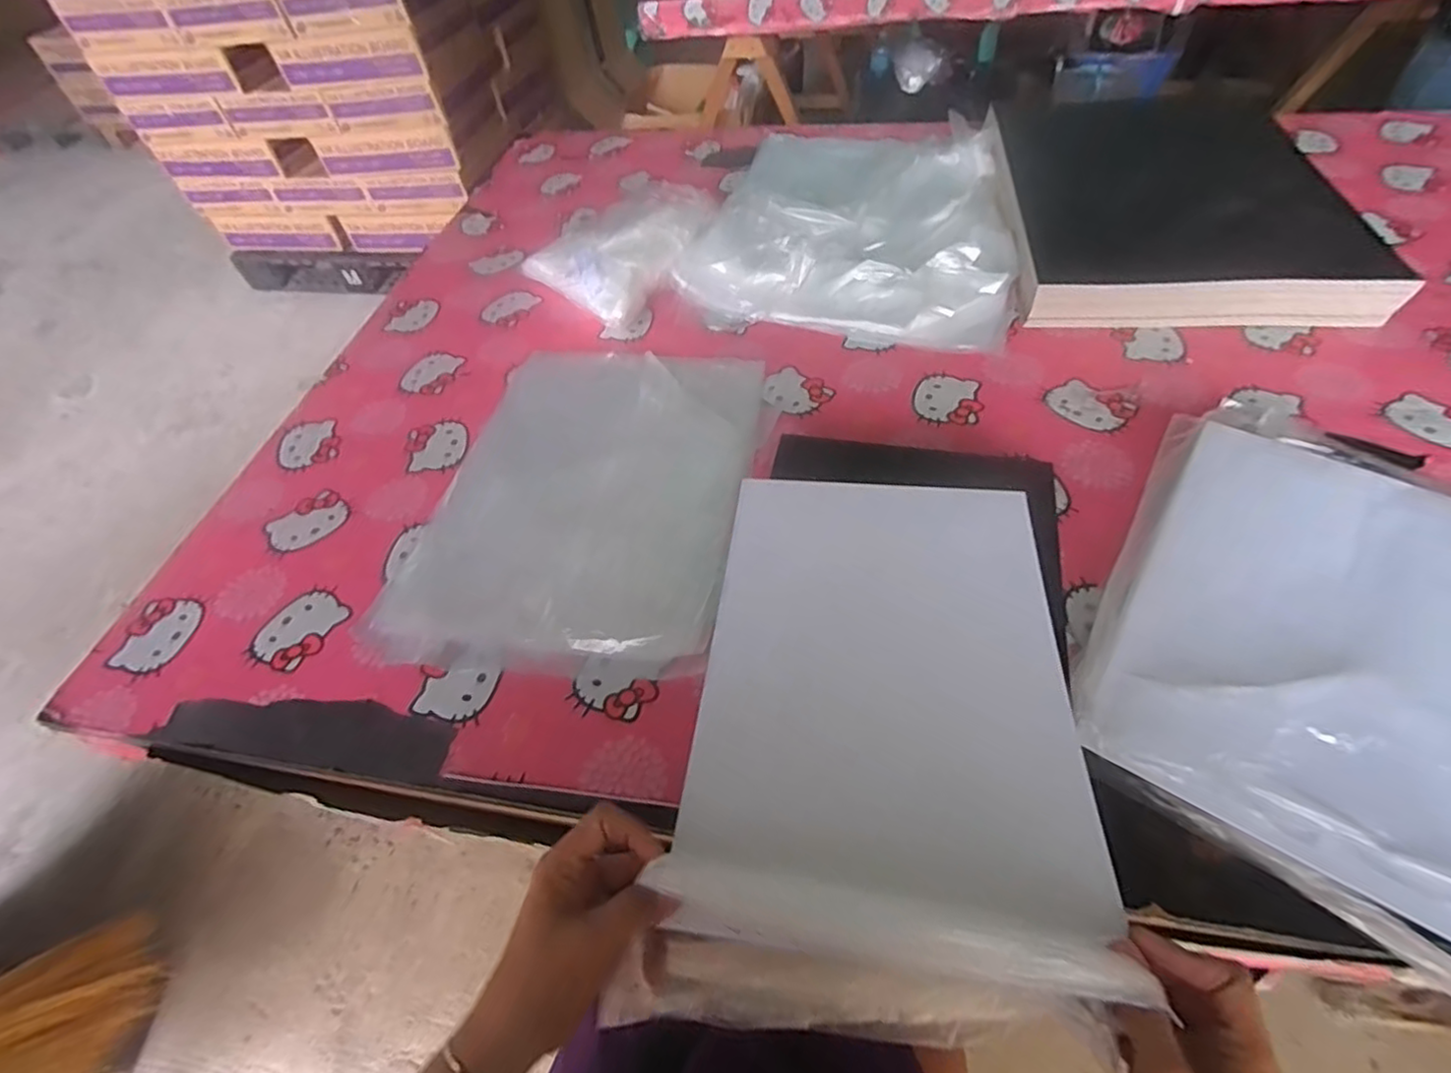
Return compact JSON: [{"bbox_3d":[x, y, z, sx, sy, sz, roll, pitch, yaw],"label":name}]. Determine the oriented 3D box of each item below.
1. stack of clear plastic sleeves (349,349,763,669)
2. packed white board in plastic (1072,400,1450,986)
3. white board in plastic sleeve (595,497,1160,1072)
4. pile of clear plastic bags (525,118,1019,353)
[{"bbox_3d":[-0.137,-0.057,0.680,0.323,0.020,0.410,7,53,11],"label":"stack of clear plastic sleeves"},{"bbox_3d":[0.483,0.076,0.481,0.348,0.033,0.411,31,61,27],"label":"packed white board in plastic"},{"bbox_3d":[0.111,0.112,0.453,0.264,0.060,0.402,6,53,11],"label":"white board in plastic sleeve"},{"bbox_3d":[0.092,-0.485,0.939,0.596,0.089,0.534,6,53,10],"label":"pile of clear plastic bags"}]

